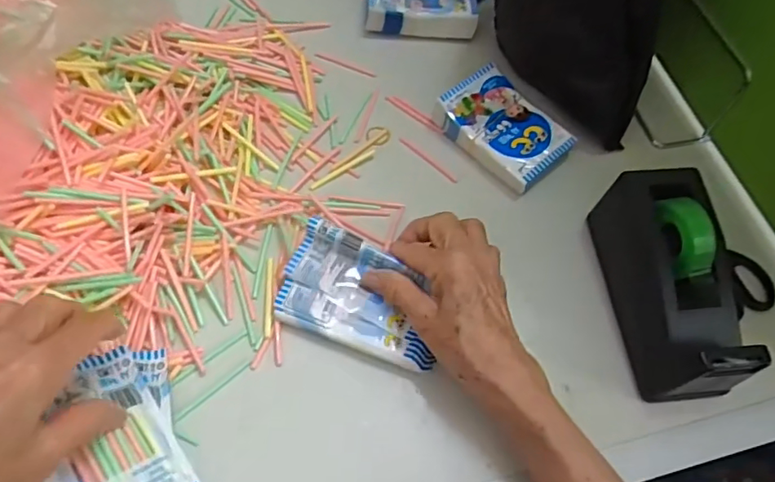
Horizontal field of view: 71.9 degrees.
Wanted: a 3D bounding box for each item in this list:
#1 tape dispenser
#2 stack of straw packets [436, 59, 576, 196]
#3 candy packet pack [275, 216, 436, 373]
[{"bbox_3d":[0.199,0.026,0.371,0.058,0.082,0.152,-4,63,-6],"label":"tape dispenser"},{"bbox_3d":[0.101,-0.096,0.458,0.072,0.031,0.104,-37,71,-20],"label":"stack of straw packets"},{"bbox_3d":[-0.017,0.038,0.374,0.114,0.016,0.074,20,79,9],"label":"candy packet pack"}]

